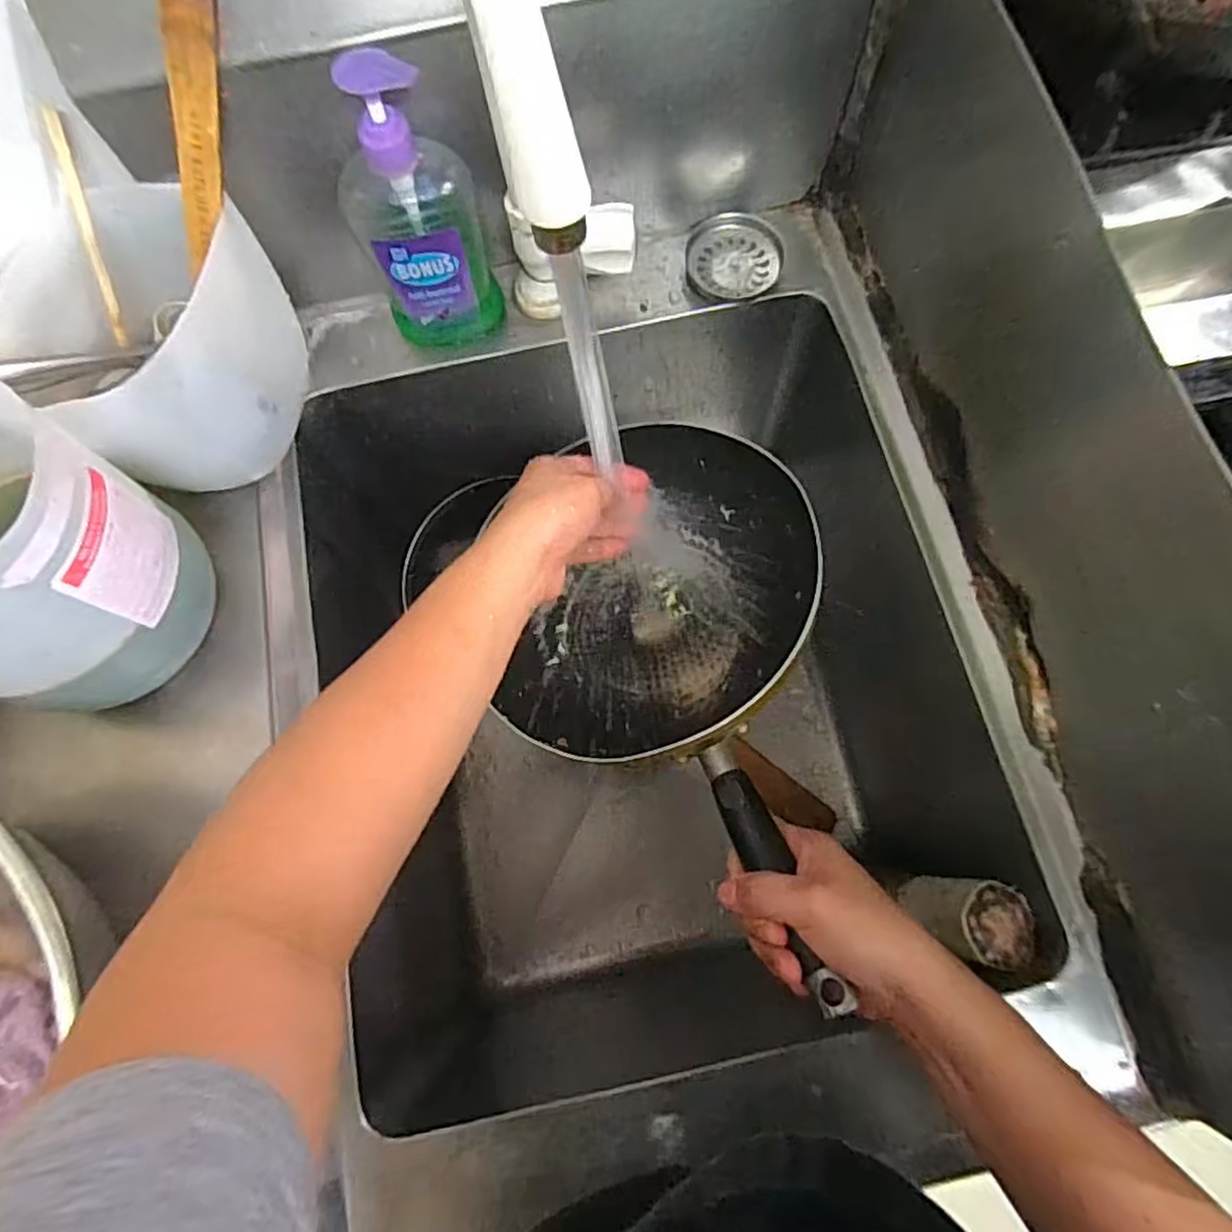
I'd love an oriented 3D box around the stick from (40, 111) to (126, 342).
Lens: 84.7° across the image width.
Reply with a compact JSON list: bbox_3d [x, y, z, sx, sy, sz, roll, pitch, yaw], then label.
[{"bbox_3d":[-0.340,-0.246,0.437,0.004,0.132,0.010,20,35,22],"label":"stick"}]

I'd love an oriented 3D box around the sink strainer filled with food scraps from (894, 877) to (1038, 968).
[{"bbox_3d":[0.237,0.206,0.461,0.057,0.069,0.049,6,70,4],"label":"sink strainer filled with food scraps"}]

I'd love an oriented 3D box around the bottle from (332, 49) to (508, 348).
[{"bbox_3d":[-0.138,-0.265,0.459,0.075,0.198,0.047,-15,70,-3],"label":"bottle"}]

